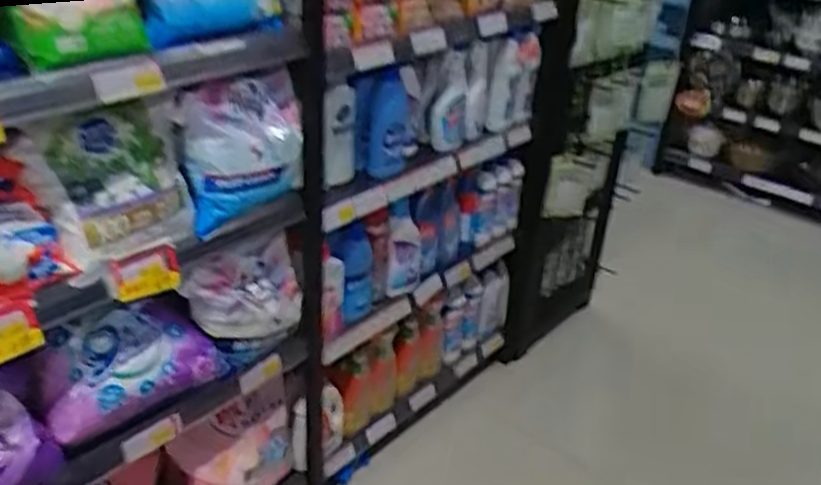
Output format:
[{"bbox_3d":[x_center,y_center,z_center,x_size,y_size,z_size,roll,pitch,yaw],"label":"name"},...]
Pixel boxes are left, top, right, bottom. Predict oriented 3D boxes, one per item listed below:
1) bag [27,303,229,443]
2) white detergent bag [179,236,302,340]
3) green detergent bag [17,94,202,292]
[{"bbox_3d":[-0.491,0.188,1.272,0.287,0.208,0.090,-26,-3,-36],"label":"bag"},{"bbox_3d":[-0.307,0.103,1.369,0.074,0.163,0.241,-11,9,38],"label":"white detergent bag"},{"bbox_3d":[-0.437,-0.096,1.123,0.134,0.212,0.228,23,35,31],"label":"green detergent bag"}]

